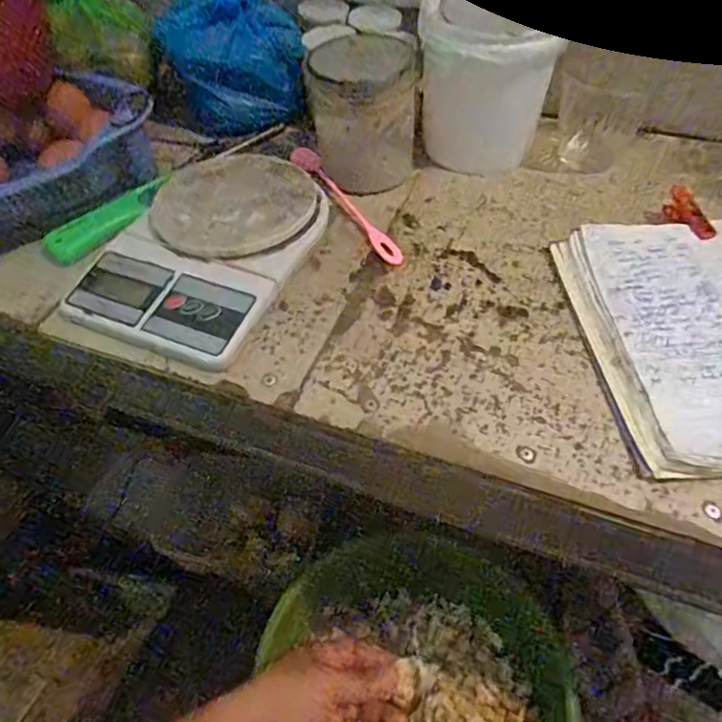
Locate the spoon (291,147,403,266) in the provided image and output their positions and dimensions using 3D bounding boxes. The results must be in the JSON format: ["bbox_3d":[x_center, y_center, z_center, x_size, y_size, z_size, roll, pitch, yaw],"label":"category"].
[{"bbox_3d":[-0.016,-0.141,0.495,0.022,0.018,0.174,-27,55,-17],"label":"spoon"}]

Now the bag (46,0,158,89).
[{"bbox_3d":[-0.264,-0.343,0.558,0.086,0.086,0.118,-21,53,-13],"label":"bag"}]

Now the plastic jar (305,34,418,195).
[{"bbox_3d":[0.003,-0.215,0.496,0.089,0.106,0.076,-3,51,1],"label":"plastic jar"}]

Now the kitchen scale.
[{"bbox_3d":[-0.121,-0.095,0.451,0.146,0.038,0.211,17,54,16],"label":"kitchen scale"}]

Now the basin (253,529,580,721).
[{"bbox_3d":[0.045,0.320,0.567,0.311,0.087,0.315,-2,51,2],"label":"basin"}]

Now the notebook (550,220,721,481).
[{"bbox_3d":[0.238,-0.021,0.386,0.161,0.017,0.210,-5,51,0],"label":"notebook"}]

